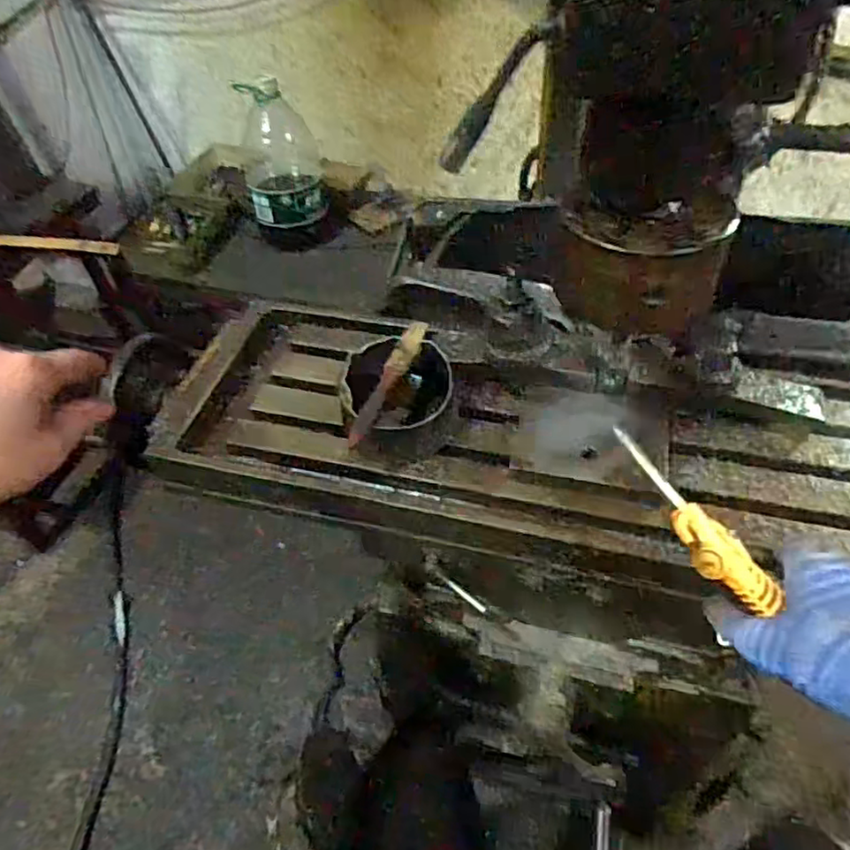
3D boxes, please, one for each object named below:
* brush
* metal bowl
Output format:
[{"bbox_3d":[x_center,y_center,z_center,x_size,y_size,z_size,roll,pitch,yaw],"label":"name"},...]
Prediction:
[{"bbox_3d":[-0.033,-0.040,0.590,0.019,0.010,0.143,19,66,20],"label":"brush"},{"bbox_3d":[-0.023,-0.023,0.602,0.107,0.075,0.109,-1,49,3],"label":"metal bowl"}]

